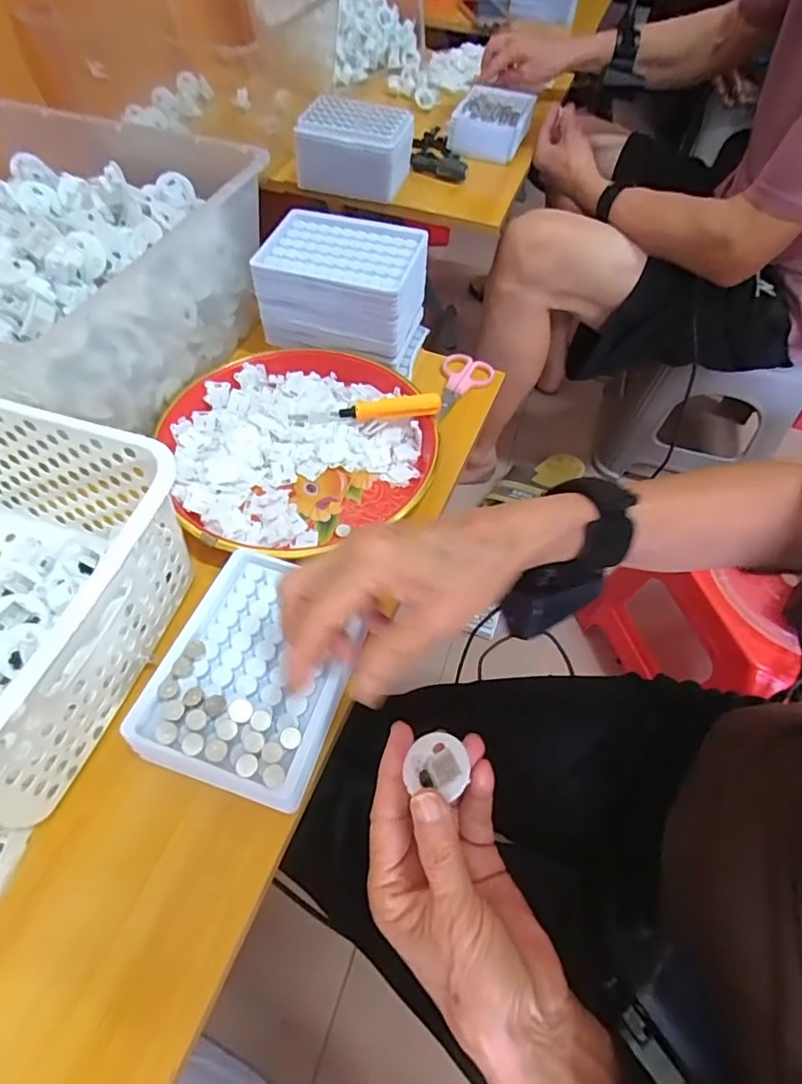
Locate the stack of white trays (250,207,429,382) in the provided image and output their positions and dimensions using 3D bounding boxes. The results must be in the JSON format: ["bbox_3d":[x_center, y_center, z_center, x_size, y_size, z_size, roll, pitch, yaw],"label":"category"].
[{"bbox_3d":[-0.050,-0.226,0.506,0.138,0.092,0.096,13,57,5],"label":"stack of white trays"}]

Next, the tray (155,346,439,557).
[{"bbox_3d":[-0.084,-0.084,0.448,0.206,0.028,0.194,1,57,-2],"label":"tray"}]

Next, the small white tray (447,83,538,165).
[{"bbox_3d":[0.134,-0.621,0.809,0.109,0.052,0.118,17,57,8],"label":"small white tray"}]

